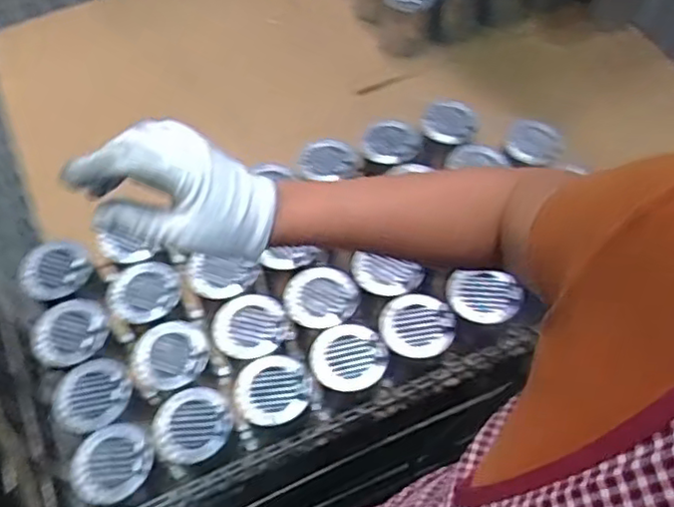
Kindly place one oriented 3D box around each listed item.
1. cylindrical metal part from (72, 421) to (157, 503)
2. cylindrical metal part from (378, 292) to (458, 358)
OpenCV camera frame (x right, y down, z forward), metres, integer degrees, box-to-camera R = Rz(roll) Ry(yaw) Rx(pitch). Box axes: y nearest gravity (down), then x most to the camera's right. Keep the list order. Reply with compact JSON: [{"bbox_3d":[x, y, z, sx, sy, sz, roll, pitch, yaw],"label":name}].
[{"bbox_3d":[-0.259,0.244,0.764,0.096,0.024,0.083,-20,59,5],"label":"cylindrical metal part"},{"bbox_3d":[0.100,0.096,0.832,0.090,0.041,0.084,1,60,-1],"label":"cylindrical metal part"}]

